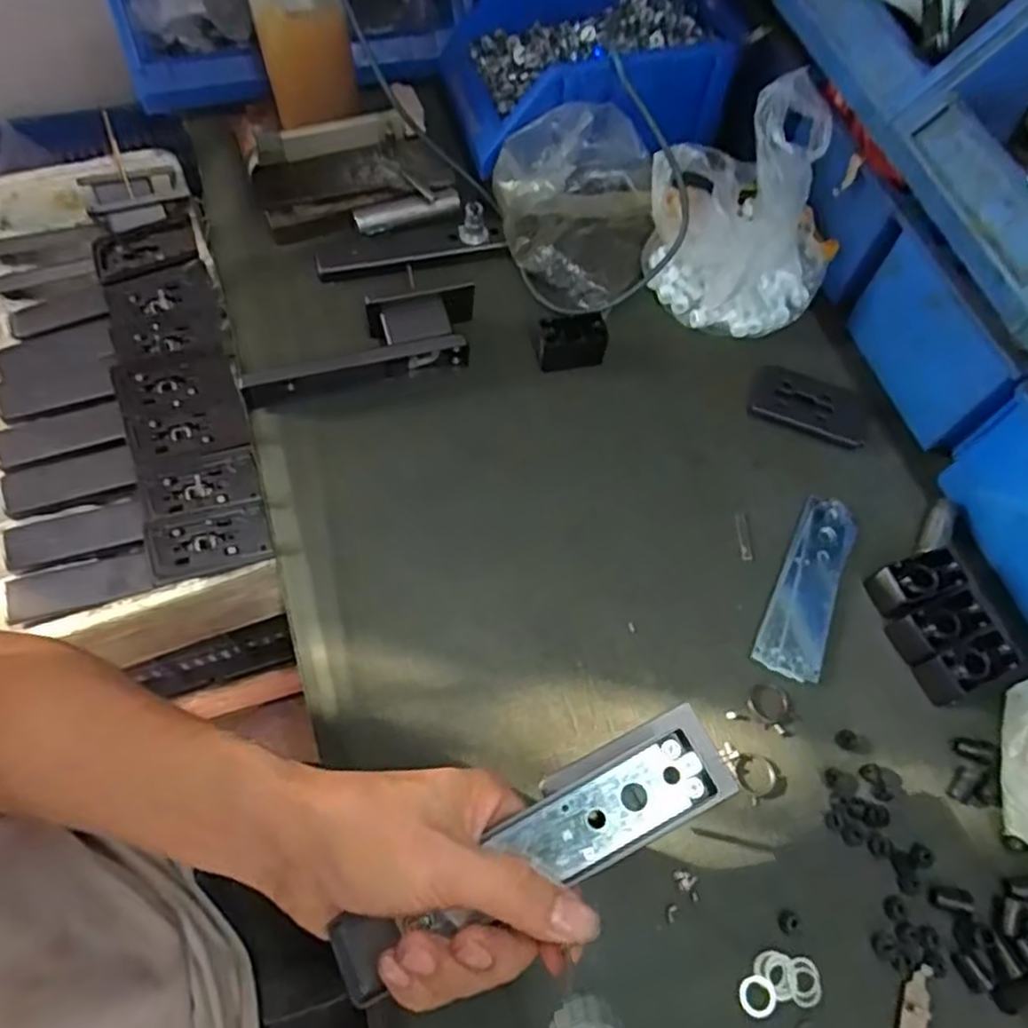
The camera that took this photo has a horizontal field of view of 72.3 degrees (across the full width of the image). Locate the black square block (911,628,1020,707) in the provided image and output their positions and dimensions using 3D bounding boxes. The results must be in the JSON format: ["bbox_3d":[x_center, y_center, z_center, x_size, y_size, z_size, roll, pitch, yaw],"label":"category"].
[{"bbox_3d":[0.292,0.100,0.454,0.052,0.028,0.028,-19,65,-12],"label":"black square block"}]

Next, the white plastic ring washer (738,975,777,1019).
[{"bbox_3d":[0.130,0.257,0.375,0.021,0.004,0.019,2,63,-2],"label":"white plastic ring washer"}]

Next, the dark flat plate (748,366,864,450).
[{"bbox_3d":[0.231,-0.086,0.549,0.085,0.010,0.058,17,63,6],"label":"dark flat plate"}]

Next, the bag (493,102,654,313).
[{"bbox_3d":[0.050,-0.256,0.586,0.130,0.090,0.133,12,63,3],"label":"bag"}]

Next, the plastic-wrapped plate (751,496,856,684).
[{"bbox_3d":[0.205,0.048,0.487,0.042,0.004,0.141,24,64,9],"label":"plastic-wrapped plate"}]

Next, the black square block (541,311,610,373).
[{"bbox_3d":[0.047,-0.134,0.554,0.052,0.036,0.024,-8,64,-7],"label":"black square block"}]

